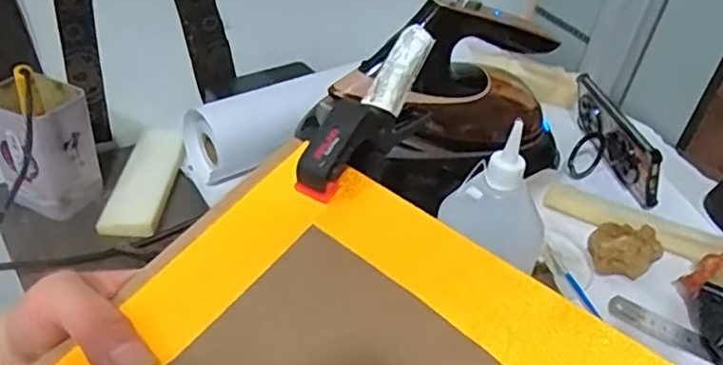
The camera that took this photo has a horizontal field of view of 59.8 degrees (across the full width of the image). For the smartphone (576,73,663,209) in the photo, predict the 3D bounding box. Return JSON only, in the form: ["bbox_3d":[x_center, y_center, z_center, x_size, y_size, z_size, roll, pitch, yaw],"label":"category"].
[{"bbox_3d":[0.273,-0.052,0.685,0.018,0.077,0.154,-12,39,-1],"label":"smartphone"}]

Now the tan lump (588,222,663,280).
[{"bbox_3d":[0.242,0.062,0.580,0.060,0.042,0.053,17,41,15],"label":"tan lump"}]

